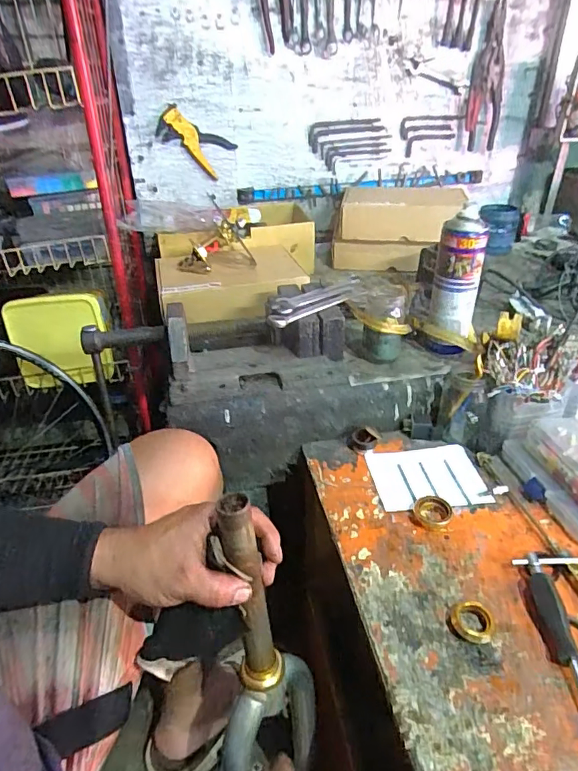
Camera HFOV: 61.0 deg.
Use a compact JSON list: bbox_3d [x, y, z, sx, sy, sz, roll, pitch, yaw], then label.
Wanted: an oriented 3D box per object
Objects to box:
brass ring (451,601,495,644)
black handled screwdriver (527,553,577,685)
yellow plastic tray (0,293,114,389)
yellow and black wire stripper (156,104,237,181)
[{"bbox_3d":[0.175,0.227,0.468,0.038,0.014,0.036,-1,32,1],"label":"brass ring"},{"bbox_3d":[0.248,0.235,0.442,0.023,0.022,0.179,1,32,5],"label":"black handled screwdriver"},{"bbox_3d":[-0.483,-0.090,1.030,0.195,0.190,0.028,-9,16,1],"label":"yellow plastic tray"},{"bbox_3d":[-0.212,-0.547,1.101,0.162,0.085,0.026,27,22,-26],"label":"yellow and black wire stripper"}]

